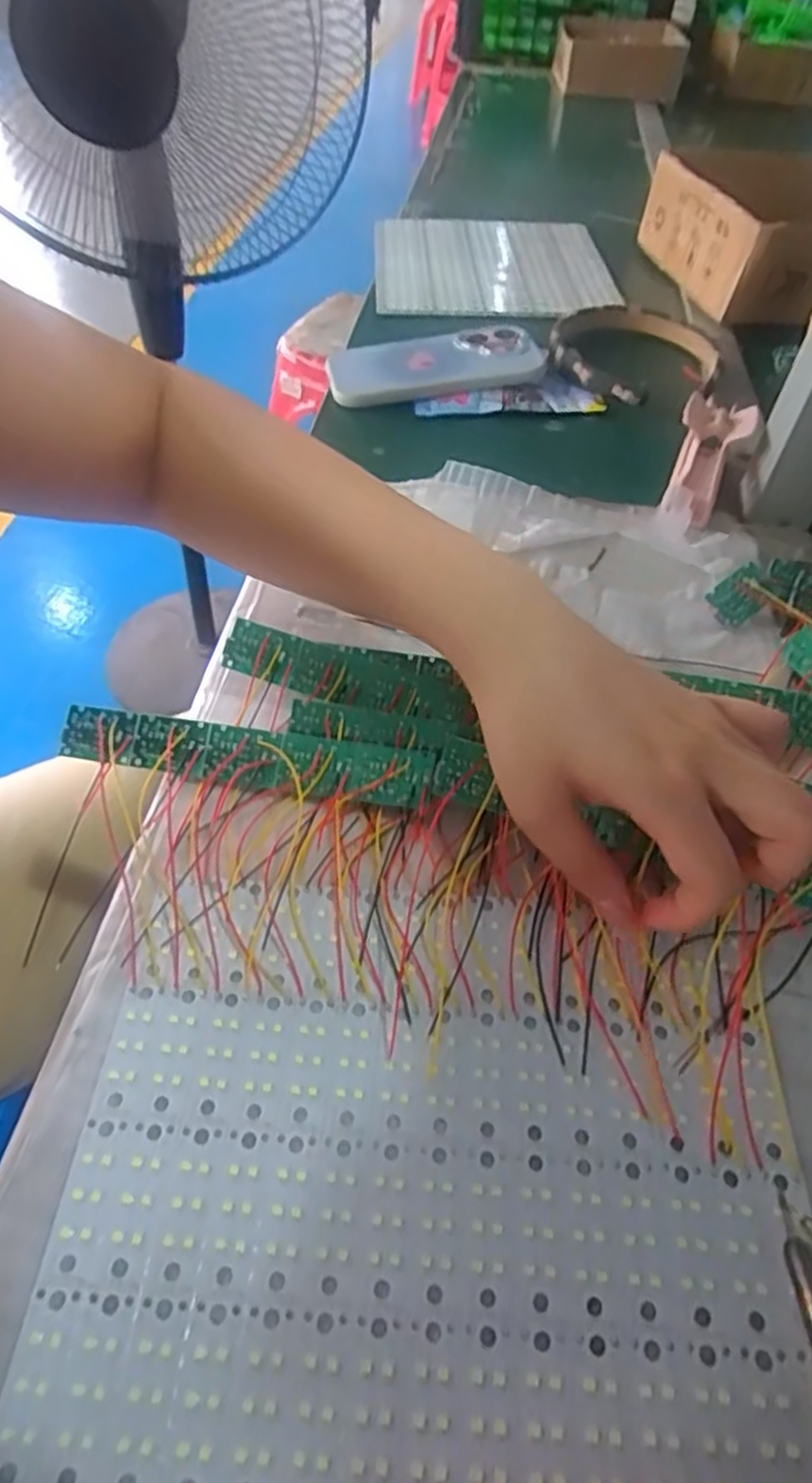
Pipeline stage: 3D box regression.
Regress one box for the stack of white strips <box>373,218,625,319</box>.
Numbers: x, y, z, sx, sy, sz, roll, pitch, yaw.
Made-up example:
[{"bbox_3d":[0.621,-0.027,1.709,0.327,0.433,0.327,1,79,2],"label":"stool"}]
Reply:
[{"bbox_3d":[0.086,-0.481,0.745,0.232,0.015,0.244,1,52,-3],"label":"stack of white strips"}]

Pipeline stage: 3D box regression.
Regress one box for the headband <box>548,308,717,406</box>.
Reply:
[{"bbox_3d":[0.184,-0.320,0.611,0.131,0.020,0.142,2,52,-2],"label":"headband"}]

